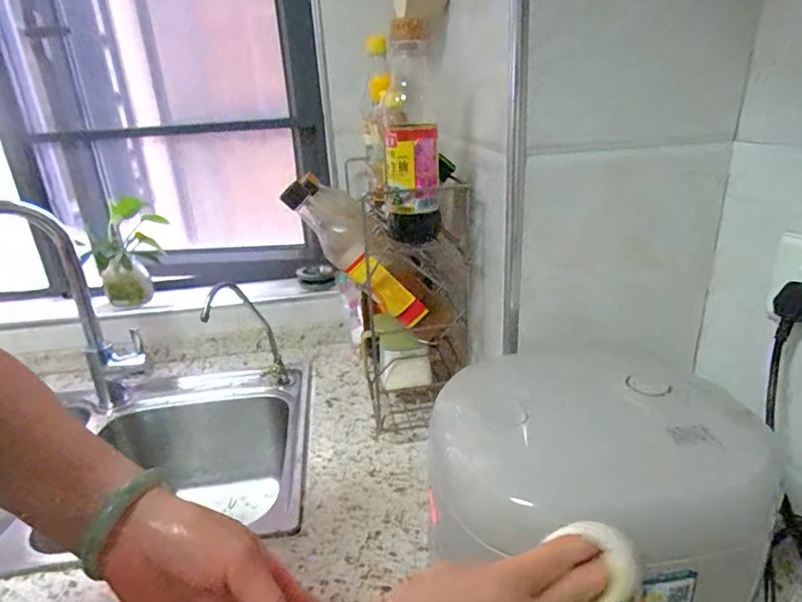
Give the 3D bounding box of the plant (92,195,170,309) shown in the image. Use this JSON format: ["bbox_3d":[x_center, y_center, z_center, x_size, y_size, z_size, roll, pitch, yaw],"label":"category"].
[{"bbox_3d":[-0.512,-0.086,0.965,0.103,0.202,0.099,3,23,18],"label":"plant"}]

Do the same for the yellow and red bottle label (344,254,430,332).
[{"bbox_3d":[-0.017,-0.010,0.645,0.040,0.115,0.017,-43,18,13],"label":"yellow and red bottle label"}]

